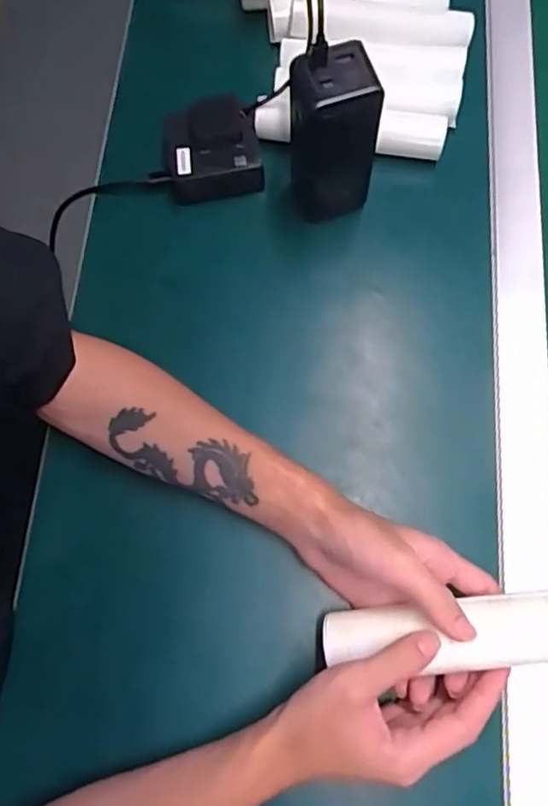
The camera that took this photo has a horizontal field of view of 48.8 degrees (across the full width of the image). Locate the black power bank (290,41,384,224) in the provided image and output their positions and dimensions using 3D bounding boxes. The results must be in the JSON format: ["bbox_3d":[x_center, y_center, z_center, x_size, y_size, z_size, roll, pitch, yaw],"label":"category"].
[{"bbox_3d":[0.045,-0.199,0.469,0.054,0.146,0.051,-20,74,-4],"label":"black power bank"}]

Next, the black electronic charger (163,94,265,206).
[{"bbox_3d":[-0.054,-0.218,0.525,0.079,0.042,0.071,-14,74,-2],"label":"black electronic charger"}]

